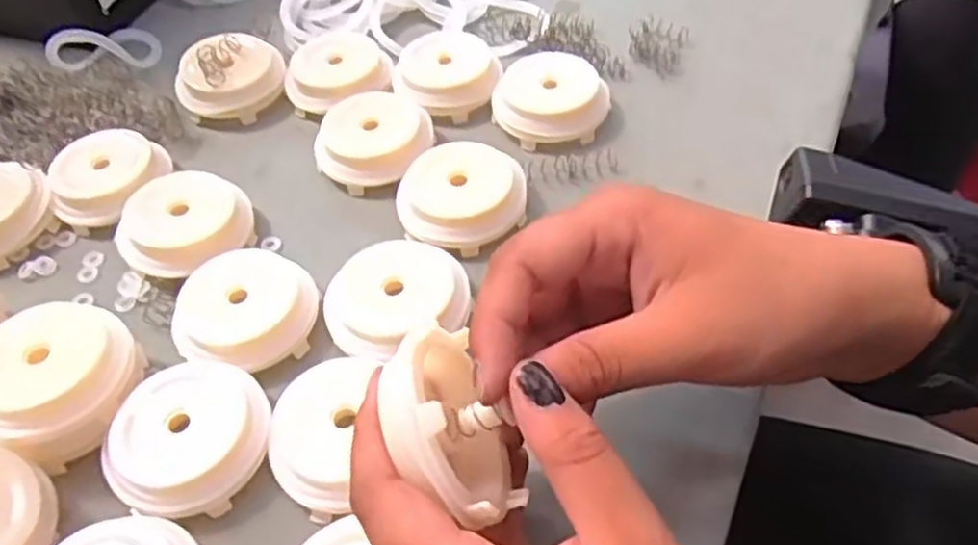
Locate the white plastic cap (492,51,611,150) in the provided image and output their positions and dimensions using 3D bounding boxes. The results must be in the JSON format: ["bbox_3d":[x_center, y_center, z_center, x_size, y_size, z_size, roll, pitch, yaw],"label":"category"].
[{"bbox_3d":[0.031,-0.088,0.390,0.056,0.019,0.056,-2,50,2],"label":"white plastic cap"}]

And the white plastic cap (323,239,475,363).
[{"bbox_3d":[-0.038,0.009,0.314,0.057,0.014,0.054,-21,52,-14],"label":"white plastic cap"}]

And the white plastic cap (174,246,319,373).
[{"bbox_3d":[-0.098,0.014,0.315,0.050,0.016,0.052,-2,50,2],"label":"white plastic cap"}]

